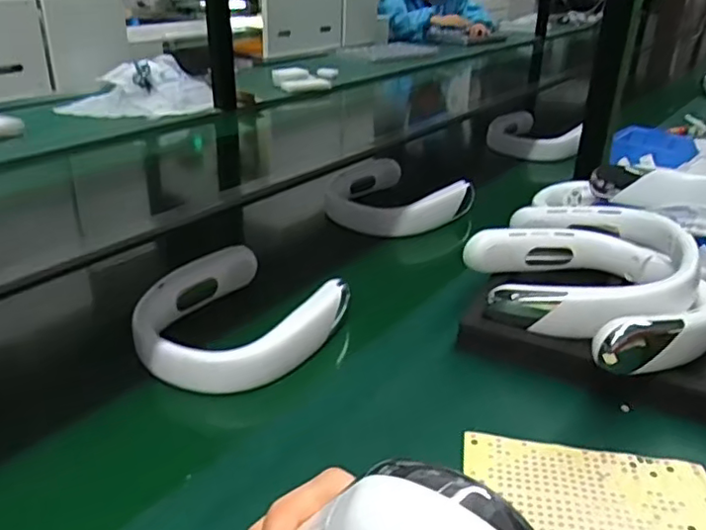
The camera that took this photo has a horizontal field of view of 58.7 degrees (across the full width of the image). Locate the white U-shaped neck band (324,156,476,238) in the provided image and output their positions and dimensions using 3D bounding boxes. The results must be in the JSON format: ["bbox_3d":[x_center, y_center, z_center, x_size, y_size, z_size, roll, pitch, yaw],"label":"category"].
[{"bbox_3d":[0.073,-0.112,0.980,0.196,0.053,0.197,20,33,32],"label":"white U-shaped neck band"}]

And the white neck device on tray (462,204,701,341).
[{"bbox_3d":[0.235,0.002,0.655,0.218,0.084,0.198,18,32,29],"label":"white neck device on tray"}]

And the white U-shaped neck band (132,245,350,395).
[{"bbox_3d":[-0.120,0.050,0.645,0.192,0.041,0.193,21,33,32],"label":"white U-shaped neck band"}]

